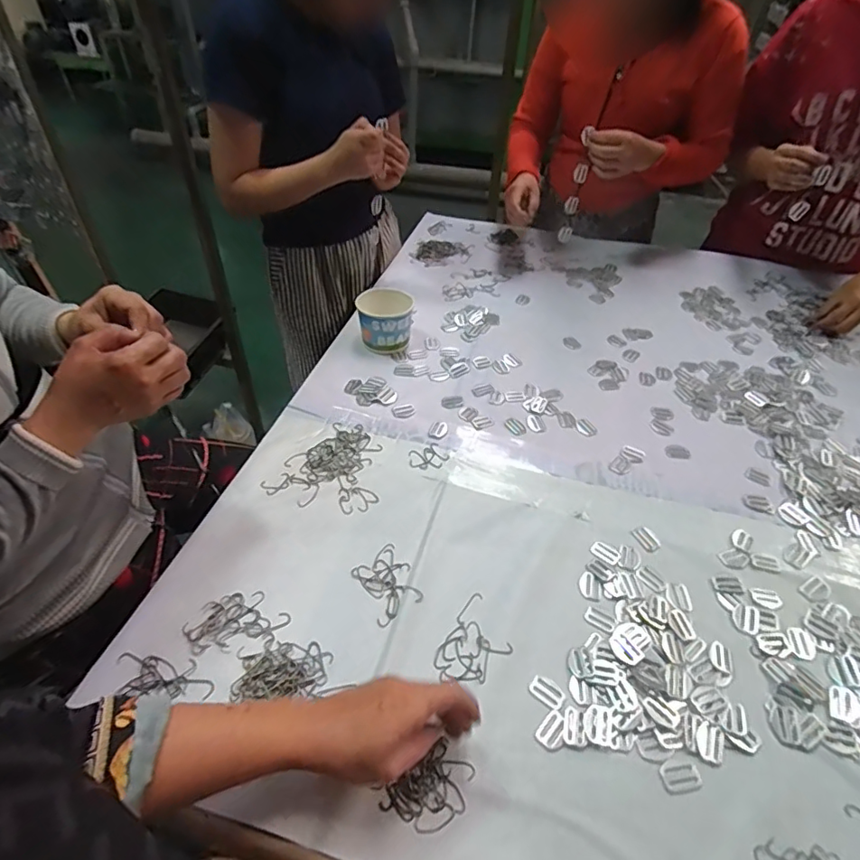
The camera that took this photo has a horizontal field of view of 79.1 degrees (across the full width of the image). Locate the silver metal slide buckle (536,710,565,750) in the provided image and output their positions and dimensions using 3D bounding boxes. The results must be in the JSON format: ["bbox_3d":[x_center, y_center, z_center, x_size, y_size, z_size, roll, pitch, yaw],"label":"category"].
[{"bbox_3d":[0.109,0.268,0.465,0.020,0.004,0.029,33,51,28],"label":"silver metal slide buckle"}]

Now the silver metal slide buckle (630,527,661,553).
[{"bbox_3d":[0.256,0.128,0.614,0.024,0.004,0.032,-18,47,-21],"label":"silver metal slide buckle"}]

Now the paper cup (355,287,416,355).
[{"bbox_3d":[-0.073,-0.181,0.859,0.091,0.085,0.085,-1,44,-4],"label":"paper cup"}]

